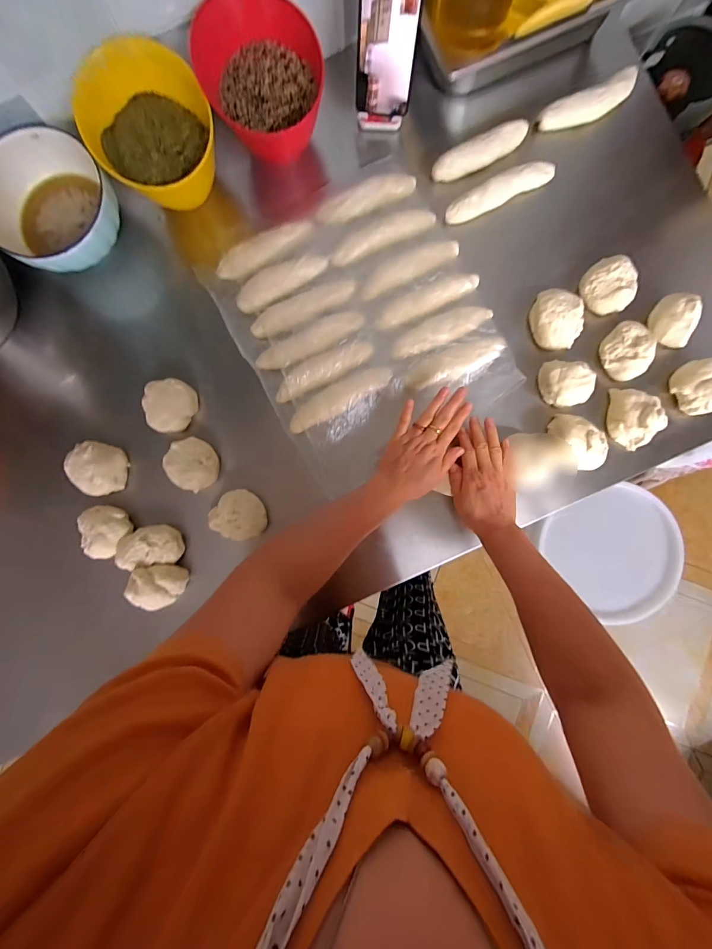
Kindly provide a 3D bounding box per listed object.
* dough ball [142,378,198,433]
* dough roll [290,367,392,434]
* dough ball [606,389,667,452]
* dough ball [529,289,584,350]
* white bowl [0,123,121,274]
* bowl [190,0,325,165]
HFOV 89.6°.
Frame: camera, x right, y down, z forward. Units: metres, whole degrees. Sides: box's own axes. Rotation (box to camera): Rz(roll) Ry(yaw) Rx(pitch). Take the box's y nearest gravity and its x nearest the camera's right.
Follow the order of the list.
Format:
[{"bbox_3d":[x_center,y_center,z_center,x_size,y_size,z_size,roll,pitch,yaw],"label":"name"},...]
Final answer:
[{"bbox_3d":[-0.279,-0.103,0.533,0.066,0.032,0.082,35,88,1],"label":"dough ball"},{"bbox_3d":[-0.026,-0.114,0.533,0.164,0.018,0.038,-30,88,-1],"label":"dough roll"},{"bbox_3d":[0.407,-0.082,0.520,0.056,0.042,0.085,10,88,0],"label":"dough ball"},{"bbox_3d":[0.302,-0.235,0.546,0.070,0.046,0.088,0,88,0],"label":"dough ball"},{"bbox_3d":[-0.425,-0.373,0.509,0.168,0.070,0.172,0,88,0],"label":"white bowl"},{"bbox_3d":[-0.124,-0.528,0.484,0.156,0.120,0.123,-6,88,0],"label":"bowl"}]

